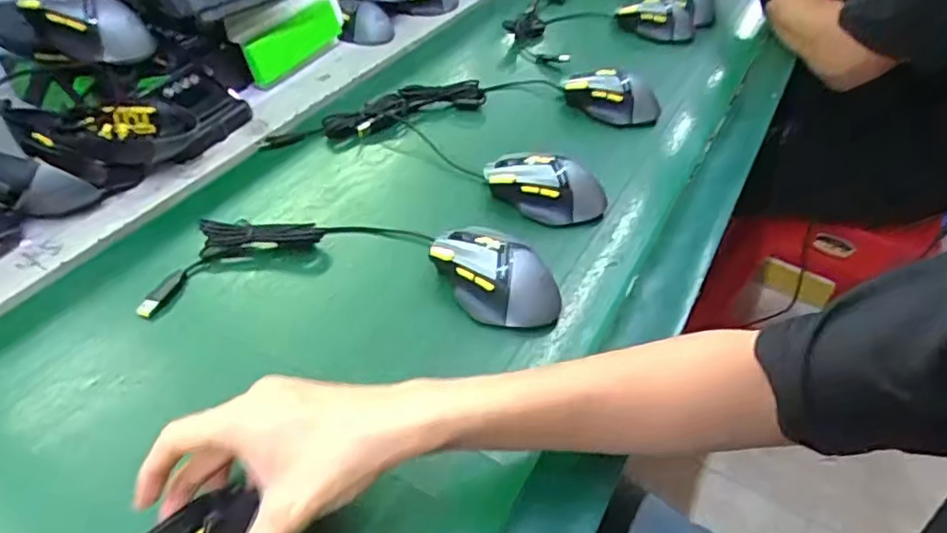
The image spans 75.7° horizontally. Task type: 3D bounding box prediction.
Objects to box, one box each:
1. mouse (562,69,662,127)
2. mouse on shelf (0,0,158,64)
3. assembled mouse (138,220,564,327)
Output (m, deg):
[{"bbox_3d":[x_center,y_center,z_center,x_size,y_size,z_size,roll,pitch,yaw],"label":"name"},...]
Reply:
[{"bbox_3d":[0.169,-0.199,0.723,0.116,0.049,0.065,-1,44,-7],"label":"mouse"},{"bbox_3d":[-0.382,-0.226,0.571,0.155,0.055,0.036,11,44,6],"label":"mouse on shelf"},{"bbox_3d":[-0.095,-0.009,0.500,0.317,0.036,0.113,1,44,-5],"label":"assembled mouse"}]

